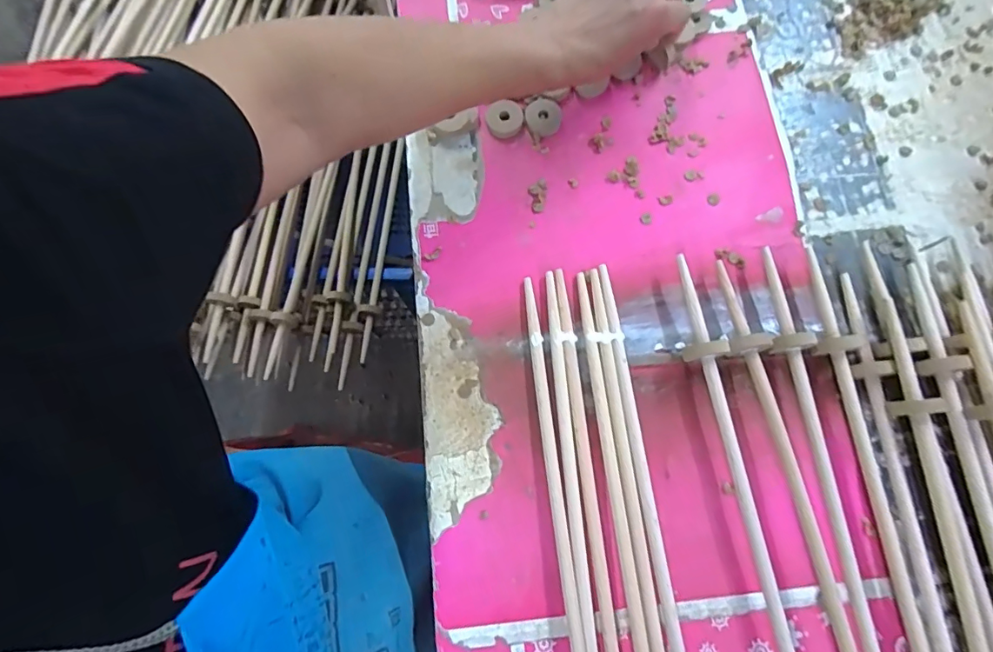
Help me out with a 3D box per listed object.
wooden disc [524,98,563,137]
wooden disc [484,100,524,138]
[{"bbox_3d":[0.045,-0.199,0.471,0.035,0.008,0.037,0,75,1],"label":"wooden disc"},{"bbox_3d":[0.008,-0.194,0.465,0.034,0.011,0.032,0,75,1],"label":"wooden disc"}]

